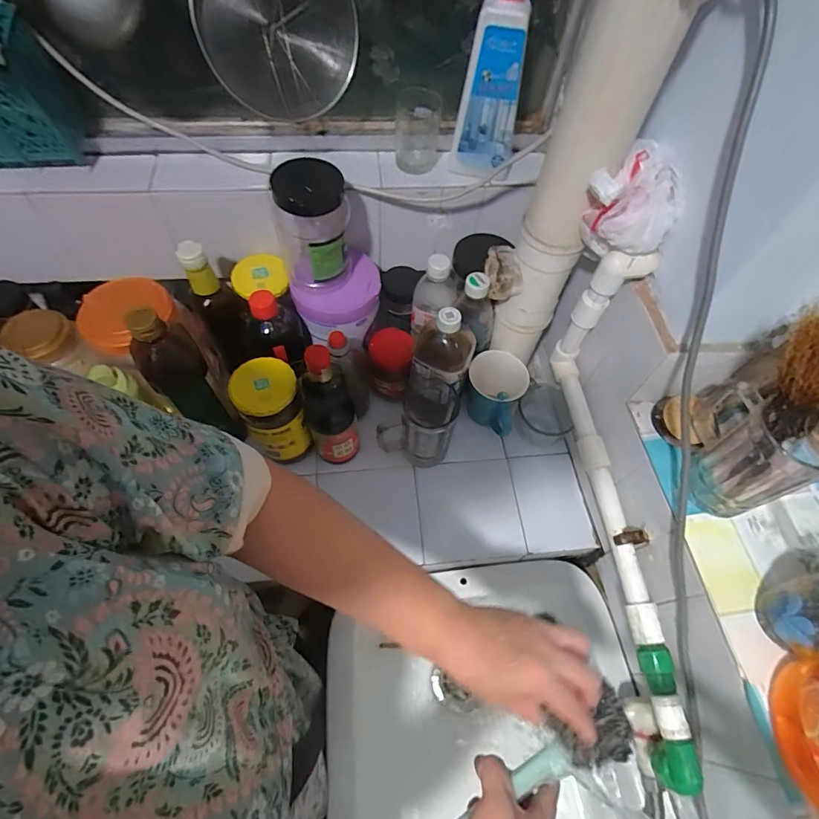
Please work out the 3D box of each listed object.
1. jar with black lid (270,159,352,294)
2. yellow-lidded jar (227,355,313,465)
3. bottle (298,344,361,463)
[{"bbox_3d":[-0.124,-0.234,0.585,0.094,0.142,0.088,-4,60,-6],"label":"jar with black lid"},{"bbox_3d":[-0.186,0.004,0.613,0.080,0.142,0.081,-27,65,-17],"label":"yellow-lidded jar"},{"bbox_3d":[-0.104,0.007,0.595,0.056,0.234,0.055,-15,62,-11],"label":"bottle"}]

